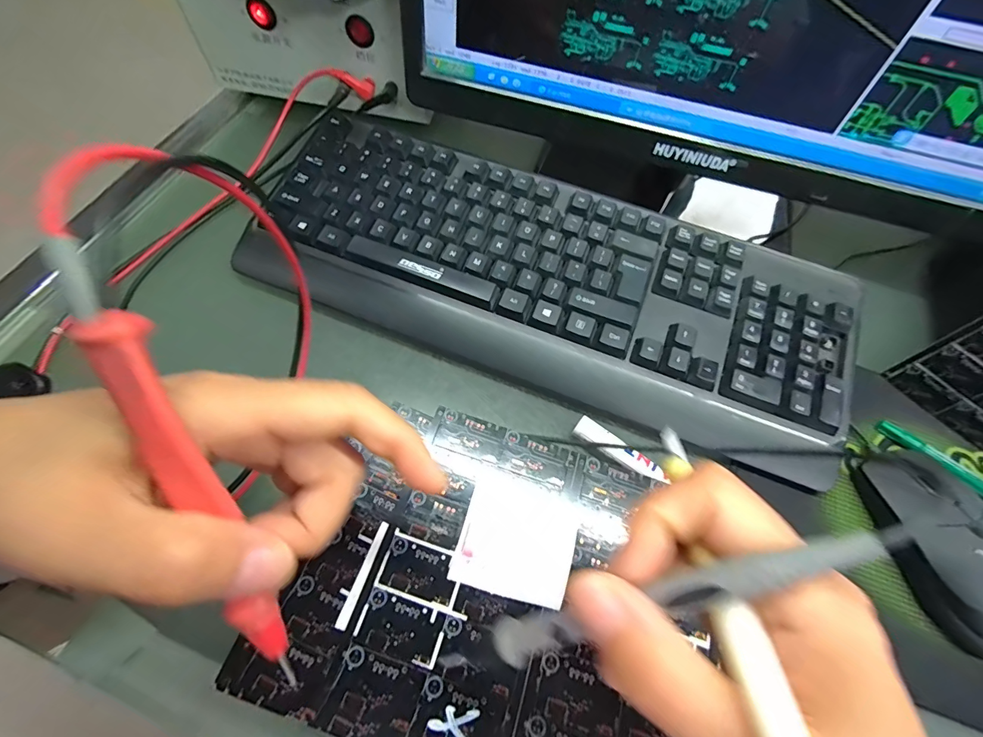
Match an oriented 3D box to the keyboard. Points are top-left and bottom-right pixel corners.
[{"bbox_3d":[0.042,-0.068,0.313,0.423,0.038,0.154,21,65,7],"label":"keyboard"}]

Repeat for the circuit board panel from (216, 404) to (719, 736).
[{"bbox_3d":[0.007,0.107,0.207,0.185,0.006,0.155,21,65,7],"label":"circuit board panel"}]

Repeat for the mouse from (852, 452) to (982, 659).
[{"bbox_3d":[0.260,0.102,0.248,0.058,0.032,0.108,-3,64,-5],"label":"mouse"}]

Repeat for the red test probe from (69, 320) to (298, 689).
[{"bbox_3d":[-0.077,0.045,0.120,0.012,0.007,0.125,-16,110,-11],"label":"red test probe"}]

